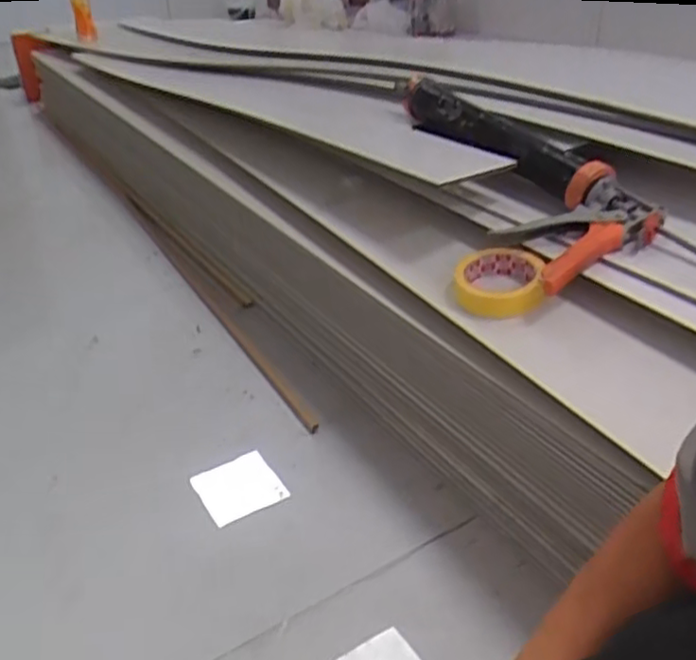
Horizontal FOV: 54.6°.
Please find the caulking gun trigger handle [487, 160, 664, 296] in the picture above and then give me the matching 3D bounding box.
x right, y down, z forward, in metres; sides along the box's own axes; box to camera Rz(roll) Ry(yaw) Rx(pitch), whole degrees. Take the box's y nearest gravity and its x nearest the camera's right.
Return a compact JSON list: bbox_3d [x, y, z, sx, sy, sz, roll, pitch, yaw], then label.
[{"bbox_3d":[0.257,-0.126,0.754,0.160,0.080,0.123,-15,33,-19],"label":"caulking gun trigger handle"}]

